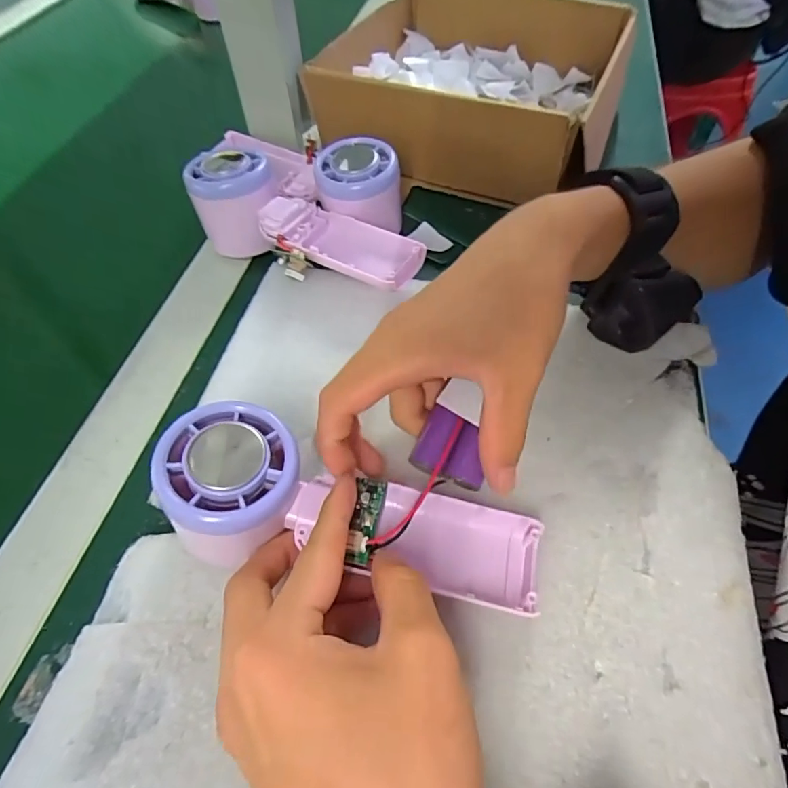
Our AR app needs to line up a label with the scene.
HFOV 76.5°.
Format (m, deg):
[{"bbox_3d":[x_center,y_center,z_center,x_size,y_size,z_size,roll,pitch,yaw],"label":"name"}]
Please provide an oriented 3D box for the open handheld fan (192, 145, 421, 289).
[{"bbox_3d":[-0.059,-0.107,0.326,0.159,0.058,0.053,26,60,17],"label":"open handheld fan"}]

